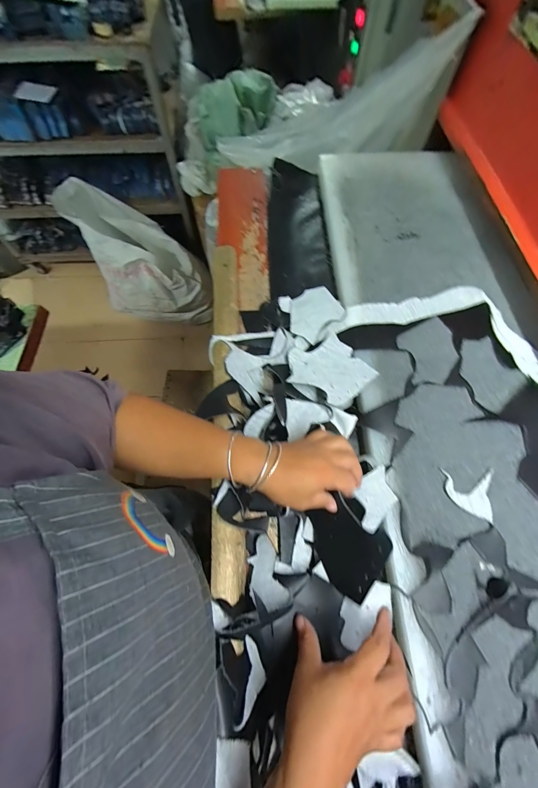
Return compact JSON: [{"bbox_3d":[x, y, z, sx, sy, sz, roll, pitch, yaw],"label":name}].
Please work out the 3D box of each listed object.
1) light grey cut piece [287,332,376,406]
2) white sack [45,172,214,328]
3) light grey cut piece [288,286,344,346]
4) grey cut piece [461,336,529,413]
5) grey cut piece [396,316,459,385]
[{"bbox_3d":[0.096,-0.040,0.489,0.119,0.021,0.122,-35,71,-12],"label":"light grey cut piece"},{"bbox_3d":[-0.643,-0.676,1.553,0.565,0.603,0.479,-13,69,-6],"label":"white sack"},{"bbox_3d":[0.088,-0.156,0.563,0.089,0.016,0.125,37,73,15],"label":"light grey cut piece"},{"bbox_3d":[0.355,-0.037,0.483,0.099,0.004,0.113,-30,70,-10],"label":"grey cut piece"},{"bbox_3d":[0.273,-0.074,0.504,0.095,0.004,0.116,-11,68,-3],"label":"grey cut piece"}]

